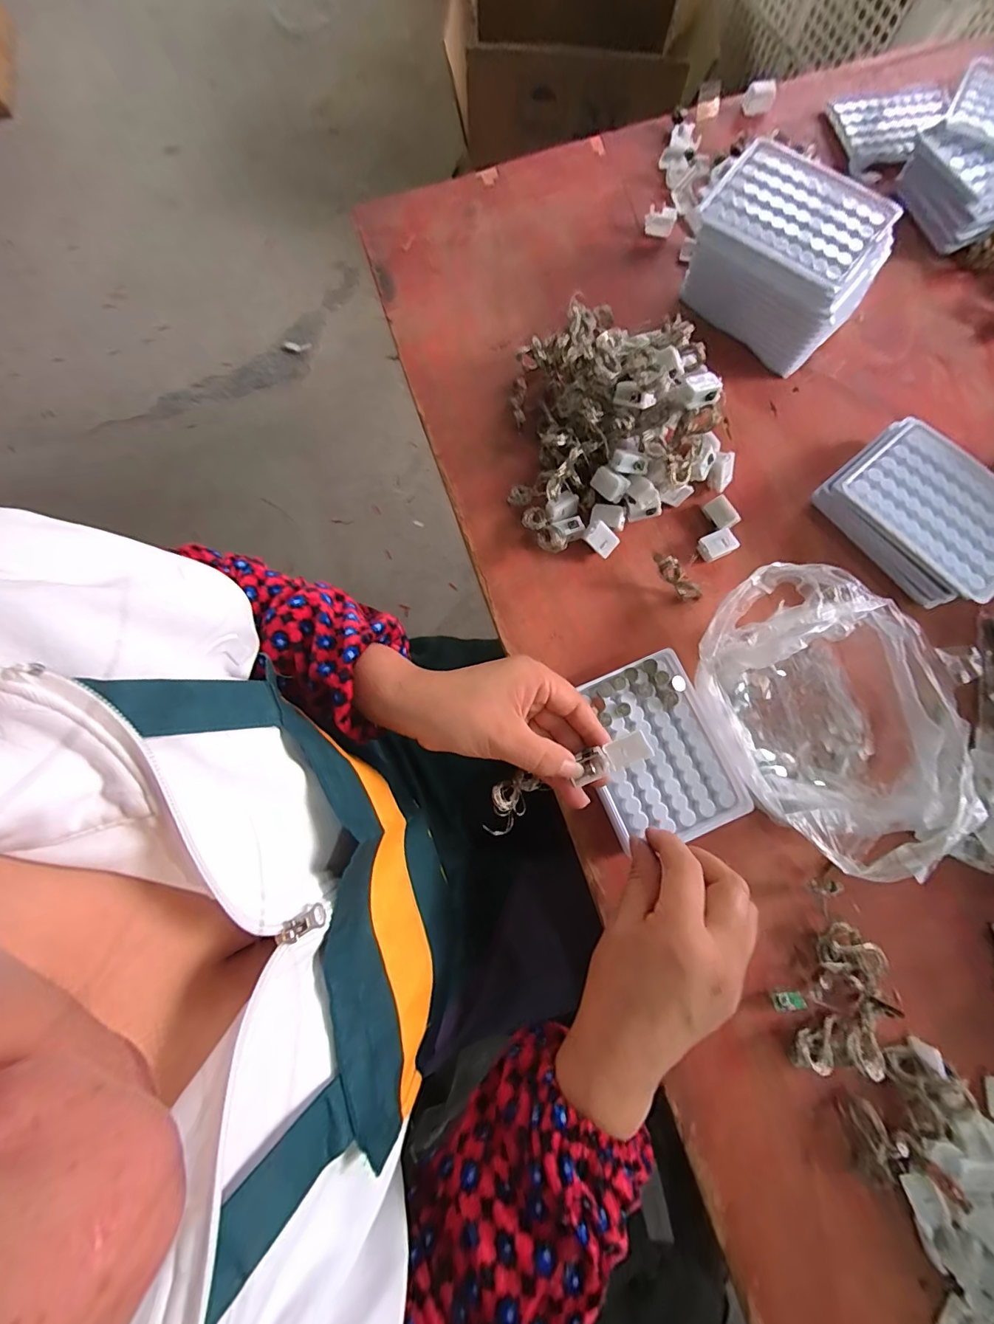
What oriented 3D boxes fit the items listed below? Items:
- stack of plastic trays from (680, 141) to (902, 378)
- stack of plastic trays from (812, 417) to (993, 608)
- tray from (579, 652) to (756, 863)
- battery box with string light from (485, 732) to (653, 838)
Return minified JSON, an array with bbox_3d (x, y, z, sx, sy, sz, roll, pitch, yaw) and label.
[{"bbox_3d":[0.238,-0.338,0.395,0.141,0.072,0.103,38,81,6],"label":"stack of plastic trays"},{"bbox_3d":[0.339,-0.117,0.372,0.101,0.046,0.137,-40,83,-8],"label":"stack of plastic trays"},{"bbox_3d":[0.115,0.065,0.342,0.097,0.011,0.128,-22,81,-5],"label":"tray"},{"bbox_3d":[0.047,0.078,0.314,0.118,0.037,0.029,-28,80,20],"label":"battery box with string light"}]

